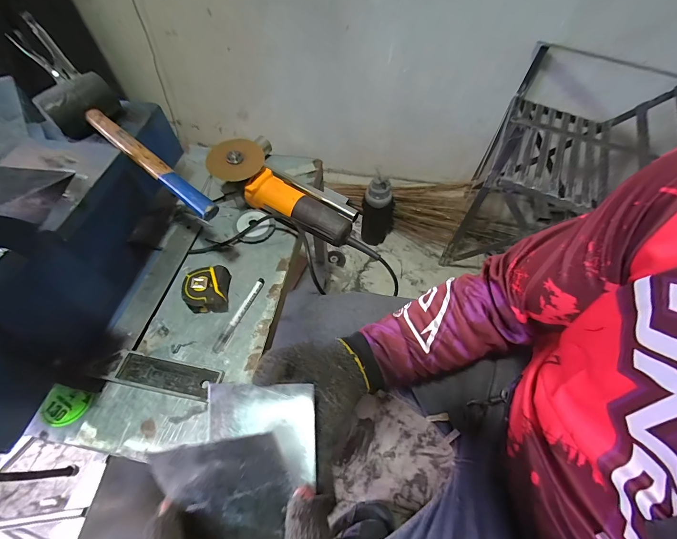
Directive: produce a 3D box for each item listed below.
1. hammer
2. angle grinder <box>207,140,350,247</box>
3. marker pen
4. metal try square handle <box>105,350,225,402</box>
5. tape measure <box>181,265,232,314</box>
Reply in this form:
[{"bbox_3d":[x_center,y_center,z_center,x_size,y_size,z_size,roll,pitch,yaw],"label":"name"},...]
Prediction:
[{"bbox_3d":[-0.294,-0.179,0.484,0.303,0.054,0.099,36,63,4],"label":"hammer"},{"bbox_3d":[-0.100,-0.132,0.600,0.279,0.074,0.096,34,62,5],"label":"angle grinder"},{"bbox_3d":[-0.158,0.070,0.525,0.016,0.012,0.136,21,59,12],"label":"marker pen"},{"bbox_3d":[-0.243,0.151,0.466,0.145,0.012,0.044,10,58,5],"label":"metal try square handle"},{"bbox_3d":[-0.214,0.032,0.533,0.068,0.032,0.072,-3,58,-3],"label":"tape measure"}]

